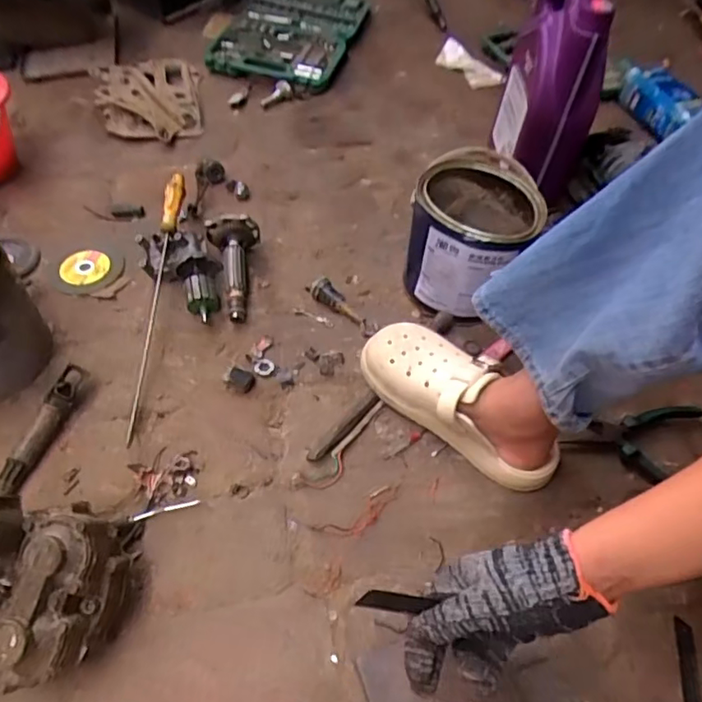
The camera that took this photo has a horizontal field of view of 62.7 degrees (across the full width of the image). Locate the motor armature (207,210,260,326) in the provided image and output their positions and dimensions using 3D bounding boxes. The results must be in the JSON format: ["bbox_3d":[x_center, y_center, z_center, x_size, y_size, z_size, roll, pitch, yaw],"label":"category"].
[{"bbox_3d":[-0.168,-0.117,0.777,0.069,0.066,0.144,4,53,-2],"label":"motor armature"}]

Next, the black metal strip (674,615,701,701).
[{"bbox_3d":[0.331,0.315,0.563,0.019,0.004,0.097,10,58,1],"label":"black metal strip"}]

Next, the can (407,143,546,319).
[{"bbox_3d":[0.158,-0.151,0.778,0.158,0.155,0.168,29,57,16],"label":"can"}]

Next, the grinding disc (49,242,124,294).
[{"bbox_3d":[-0.364,-0.115,0.796,0.095,0.006,0.085,-15,63,-8],"label":"grinding disc"}]

